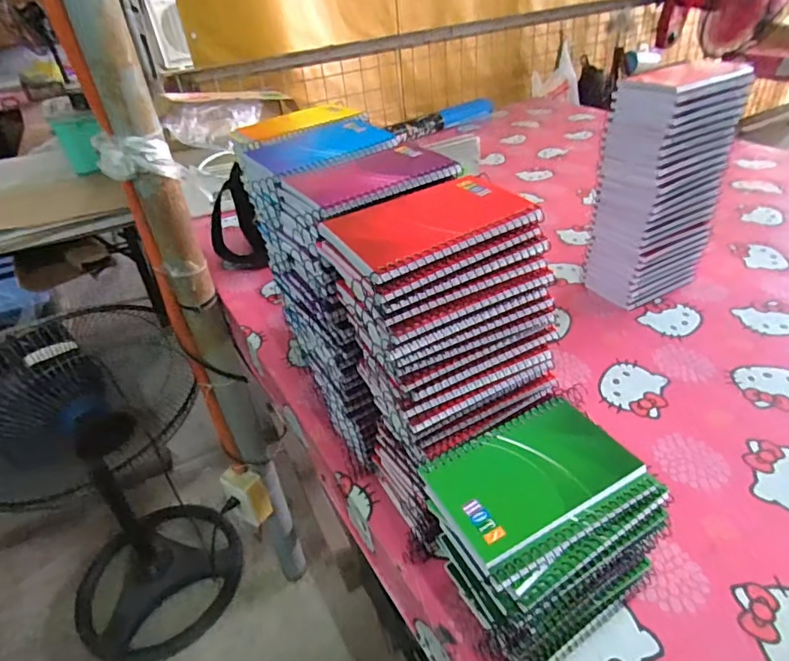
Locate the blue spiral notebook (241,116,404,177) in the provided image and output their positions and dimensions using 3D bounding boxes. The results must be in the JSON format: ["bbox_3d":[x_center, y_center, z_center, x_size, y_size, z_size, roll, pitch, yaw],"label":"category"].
[{"bbox_3d":[-0.069,-0.186,0.503,0.142,0.008,0.107,-23,40,-22],"label":"blue spiral notebook"}]

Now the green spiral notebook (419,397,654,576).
[{"bbox_3d":[0.092,0.095,0.349,0.130,0.007,0.084,-22,39,-18],"label":"green spiral notebook"}]

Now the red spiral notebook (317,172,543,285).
[{"bbox_3d":[0.027,-0.076,0.348,0.139,0.015,0.076,-24,41,-23],"label":"red spiral notebook"}]

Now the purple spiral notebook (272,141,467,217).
[{"bbox_3d":[-0.018,-0.131,0.431,0.139,0.008,0.095,-21,40,-20],"label":"purple spiral notebook"}]

